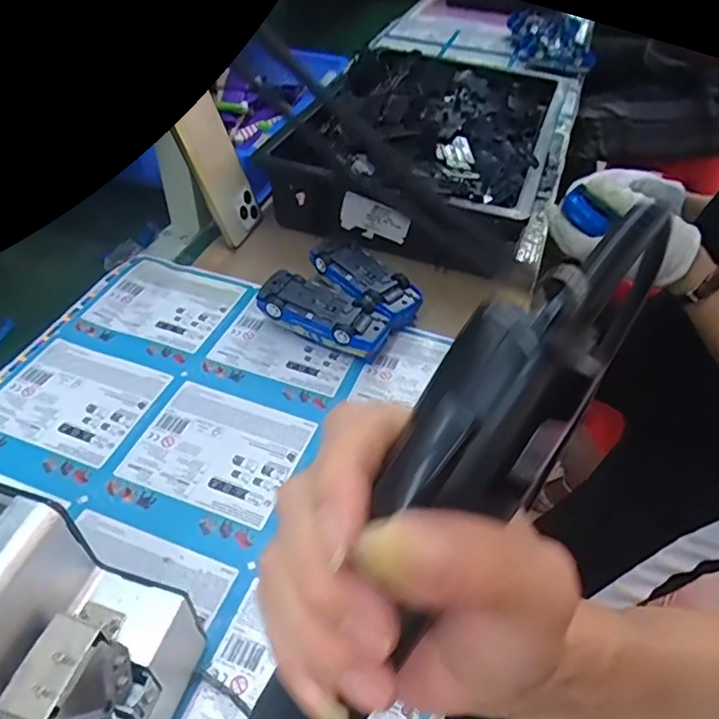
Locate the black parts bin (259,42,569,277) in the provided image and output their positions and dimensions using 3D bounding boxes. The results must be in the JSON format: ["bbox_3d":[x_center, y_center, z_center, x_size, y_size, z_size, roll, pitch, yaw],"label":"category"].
[{"bbox_3d":[0.105,-0.325,0.804,0.327,0.102,0.515,16,47,12],"label":"black parts bin"}]

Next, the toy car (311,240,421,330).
[{"bbox_3d":[0.007,-0.076,0.603,0.056,0.041,0.131,-31,54,-28],"label":"toy car"}]

